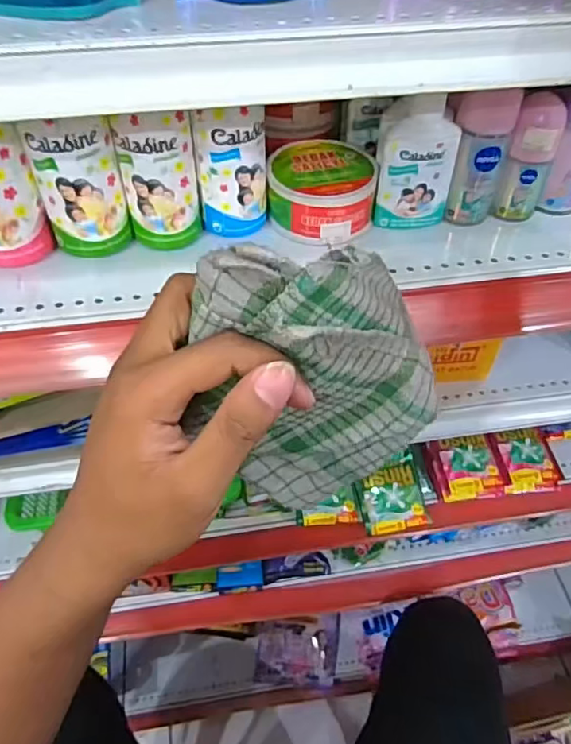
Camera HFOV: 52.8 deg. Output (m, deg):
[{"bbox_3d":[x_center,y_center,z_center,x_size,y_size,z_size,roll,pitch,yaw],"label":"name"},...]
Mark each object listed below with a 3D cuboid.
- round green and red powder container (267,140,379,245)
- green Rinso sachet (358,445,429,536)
[{"bbox_3d":[0.027,-0.134,0.430,0.076,0.039,0.077,0,50,-1],"label":"round green and red powder container"},{"bbox_3d":[0.121,0.138,0.663,0.069,0.010,0.090,-8,68,0],"label":"green Rinso sachet"}]

